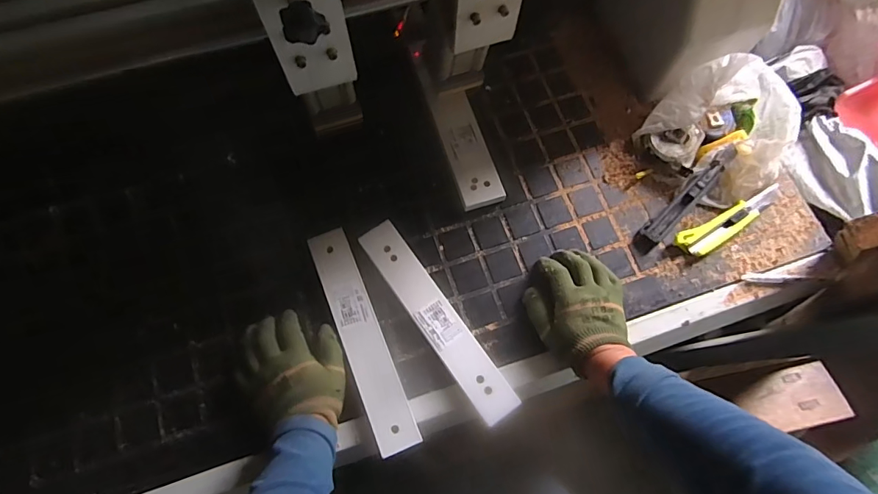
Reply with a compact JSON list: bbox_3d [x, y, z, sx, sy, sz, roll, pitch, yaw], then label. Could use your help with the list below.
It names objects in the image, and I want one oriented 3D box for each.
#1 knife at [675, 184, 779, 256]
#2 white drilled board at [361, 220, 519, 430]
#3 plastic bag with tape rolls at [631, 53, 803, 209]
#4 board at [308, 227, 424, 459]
[{"bbox_3d":[0.420,-0.037,0.655,0.186,0.017,0.040,-27,75,-10],"label":"knife"},{"bbox_3d":[-0.003,0.091,0.598,0.055,0.024,0.289,-33,76,-11],"label":"white drilled board"},{"bbox_3d":[0.414,-0.167,0.652,0.183,0.108,0.192,-42,78,-13],"label":"plastic bag with tape rolls"},{"bbox_3d":[-0.099,0.114,0.588,0.050,0.022,0.291,-22,74,-8],"label":"board"}]

